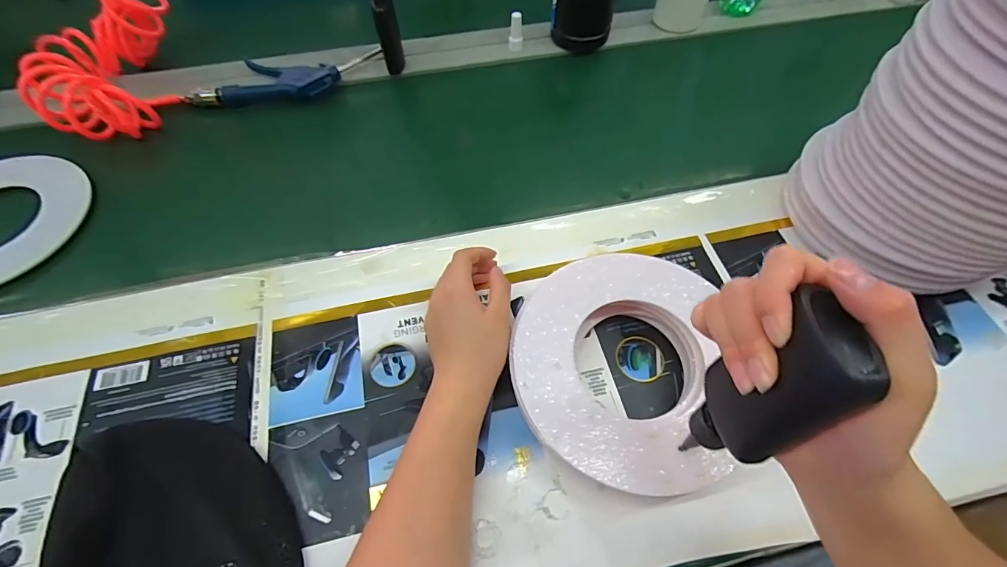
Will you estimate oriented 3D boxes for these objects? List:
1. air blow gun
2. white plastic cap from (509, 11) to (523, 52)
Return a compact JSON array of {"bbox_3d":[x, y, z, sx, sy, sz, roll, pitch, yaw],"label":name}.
[{"bbox_3d":[-0.296,-0.286,0.606,0.244,0.022,0.096,-10,59,-6],"label":"air blow gun"},{"bbox_3d":[0.019,-0.368,0.646,0.020,0.055,0.019,0,59,0],"label":"white plastic cap"}]

